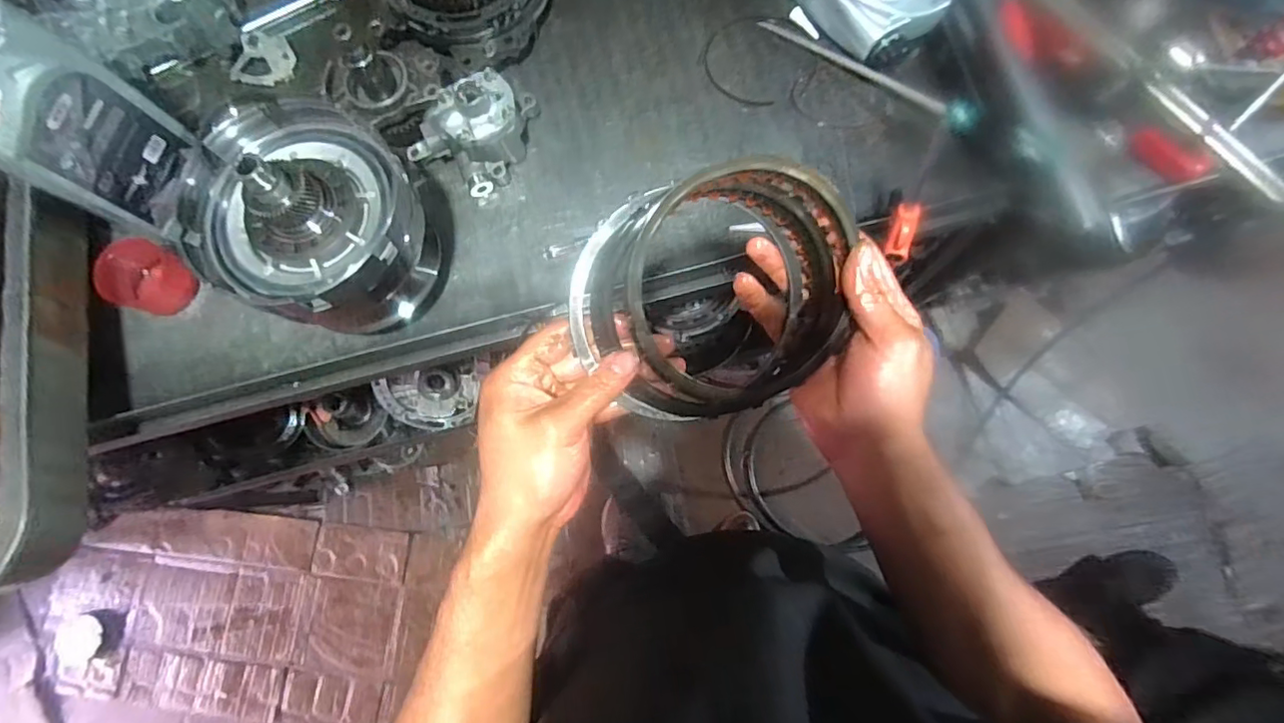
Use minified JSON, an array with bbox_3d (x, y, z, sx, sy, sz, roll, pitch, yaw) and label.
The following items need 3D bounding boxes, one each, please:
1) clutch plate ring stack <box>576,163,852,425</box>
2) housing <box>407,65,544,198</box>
[{"bbox_3d":[0.046,-0.040,0.355,0.170,0.028,0.144,-22,111,-4],"label":"clutch plate ring stack"},{"bbox_3d":[-0.171,-0.249,0.592,0.104,0.080,0.125,34,81,7],"label":"housing"}]

